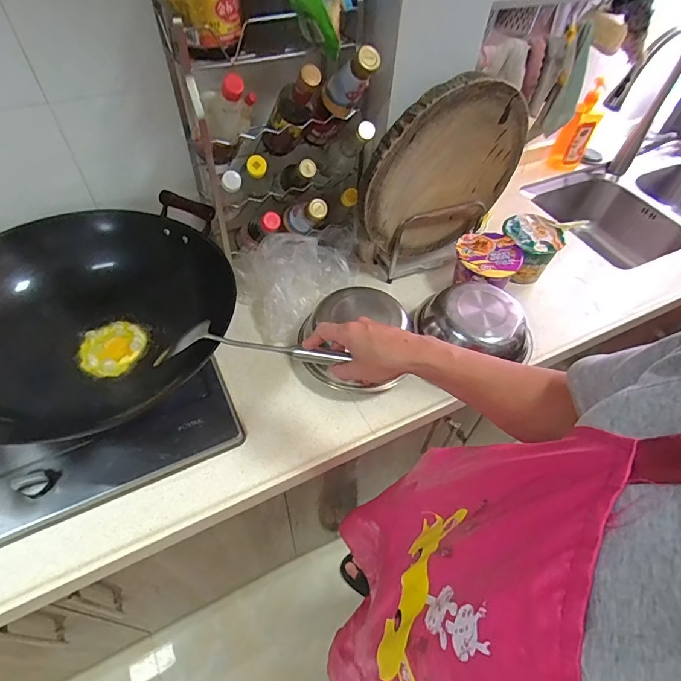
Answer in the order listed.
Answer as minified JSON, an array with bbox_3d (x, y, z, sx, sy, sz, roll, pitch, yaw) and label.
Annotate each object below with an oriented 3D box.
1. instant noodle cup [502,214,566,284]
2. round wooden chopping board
[{"bbox_3d":[0.443,-0.213,1.022,0.127,0.106,0.136,2,52,-2],"label":"instant noodle cup"},{"bbox_3d":[0.218,-0.333,0.869,0.392,0.352,0.039,-24,57,-20],"label":"round wooden chopping board"}]

